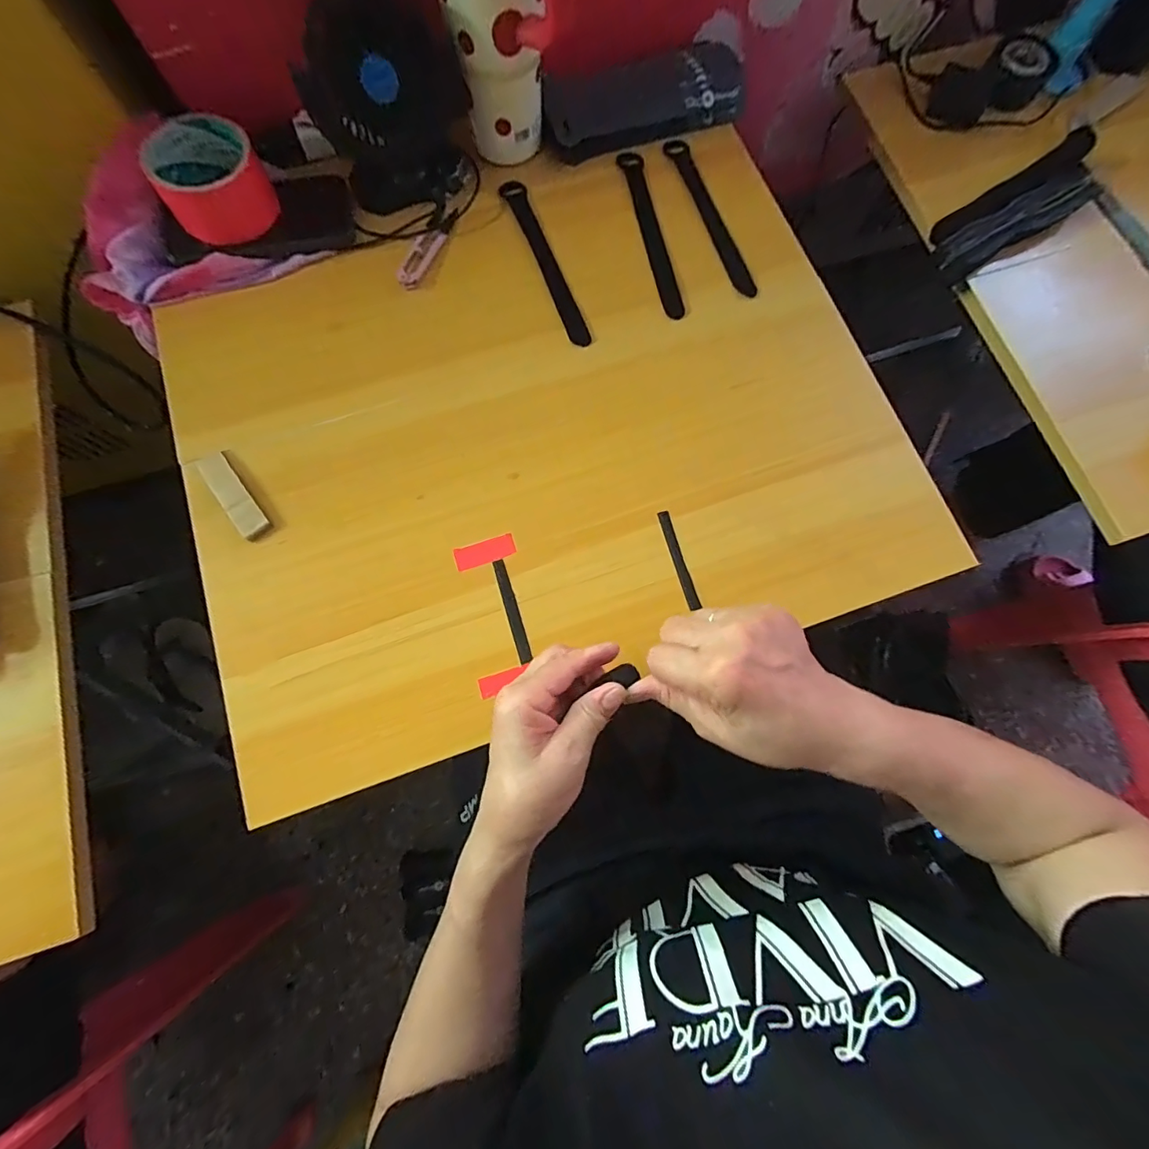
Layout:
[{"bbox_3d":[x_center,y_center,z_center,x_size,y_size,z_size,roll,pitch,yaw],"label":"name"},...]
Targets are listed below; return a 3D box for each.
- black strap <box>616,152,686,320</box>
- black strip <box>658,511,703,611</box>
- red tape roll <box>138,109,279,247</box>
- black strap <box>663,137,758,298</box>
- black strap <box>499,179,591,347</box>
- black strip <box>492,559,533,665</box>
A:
[{"bbox_3d":[0.074,-0.328,0.474,0.022,0.004,0.188,-11,77,-4],"label":"black strap"},{"bbox_3d":[0.084,-0.012,0.399,0.010,0.006,0.083,-15,78,-5],"label":"black strip"},{"bbox_3d":[-0.308,-0.337,0.426,0.085,0.055,0.073,-29,79,-7],"label":"red tape roll"},{"bbox_3d":[0.132,-0.349,0.475,0.024,0.004,0.199,-18,78,-5],"label":"black strap"},{"bbox_3d":[-0.028,-0.295,0.465,0.023,0.005,0.194,-19,77,-10],"label":"black strap"},{"bbox_3d":[-0.049,0.028,0.391,0.010,0.005,0.082,-17,78,-5],"label":"black strip"}]

